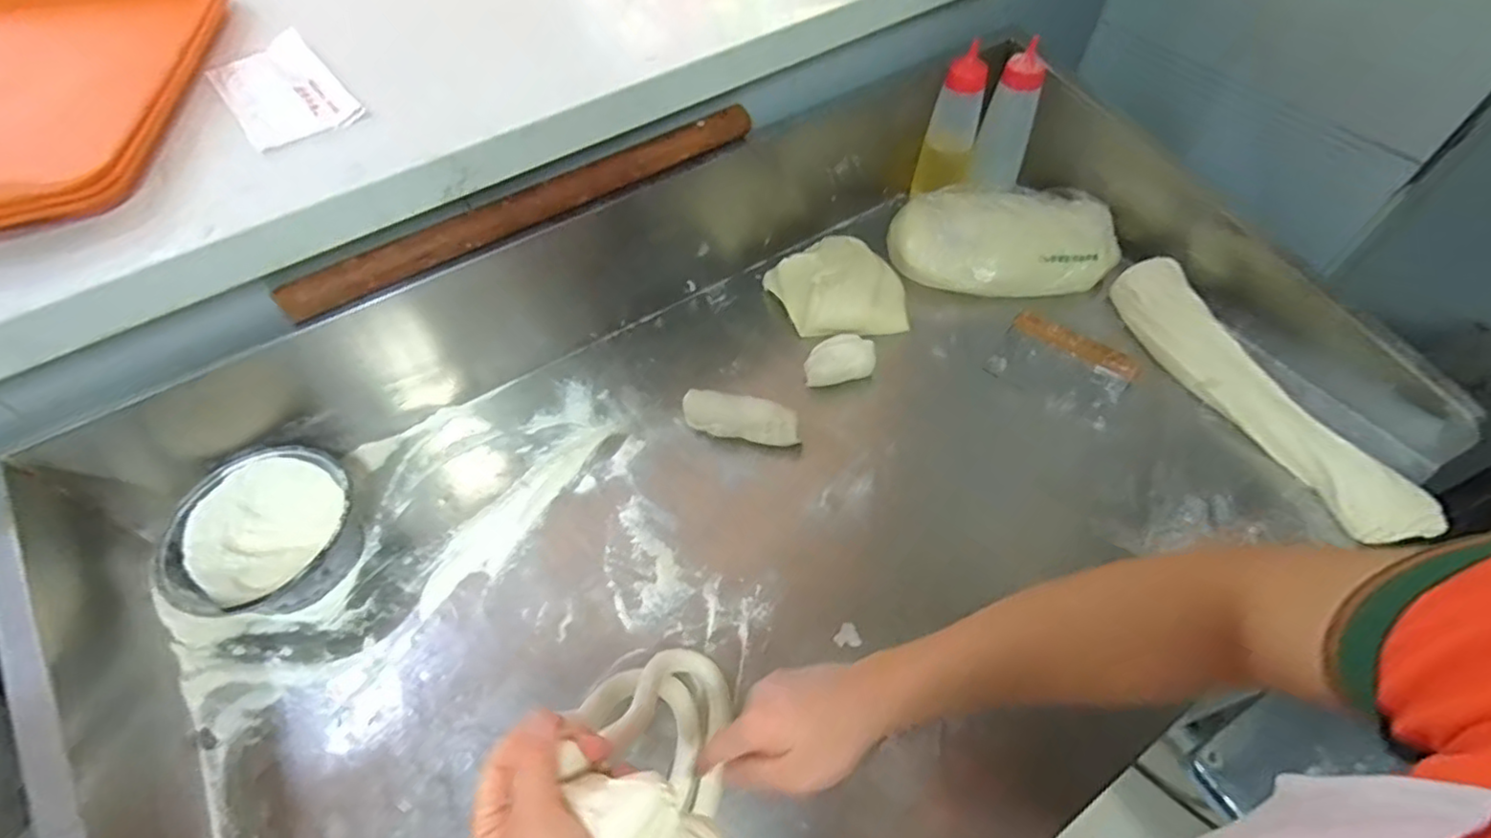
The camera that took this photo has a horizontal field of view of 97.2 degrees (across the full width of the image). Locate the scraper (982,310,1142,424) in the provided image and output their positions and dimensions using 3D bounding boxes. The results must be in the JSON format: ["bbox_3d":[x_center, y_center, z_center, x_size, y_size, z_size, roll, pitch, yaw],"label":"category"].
[{"bbox_3d":[0.370,-0.064,0.770,0.146,0.014,0.114,30,61,23],"label":"scraper"}]

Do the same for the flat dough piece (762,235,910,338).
[{"bbox_3d":[0.119,-0.164,0.823,0.157,0.044,0.149,-17,55,-9],"label":"flat dough piece"}]

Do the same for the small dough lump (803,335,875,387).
[{"bbox_3d":[0.110,-0.069,0.771,0.082,0.025,0.052,-15,54,-7],"label":"small dough lump"}]

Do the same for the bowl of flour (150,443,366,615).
[{"bbox_3d":[-0.454,0.112,0.629,0.152,0.066,0.154,-2,54,2],"label":"bowl of flour"}]

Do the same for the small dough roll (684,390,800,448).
[{"bbox_3d":[-0.005,0.000,0.720,0.132,0.046,0.041,8,55,10],"label":"small dough roll"}]

